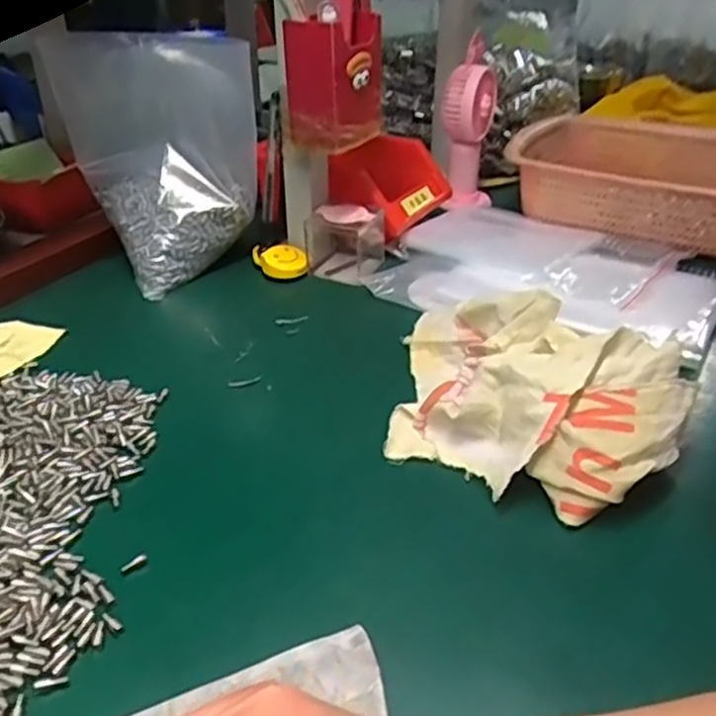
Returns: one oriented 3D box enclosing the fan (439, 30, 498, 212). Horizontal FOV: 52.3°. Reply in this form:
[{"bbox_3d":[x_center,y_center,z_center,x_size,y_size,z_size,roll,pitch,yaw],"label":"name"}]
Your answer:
[{"bbox_3d":[0.119,-0.245,0.792,0.060,0.160,0.085,5,32,7],"label":"fan"}]

